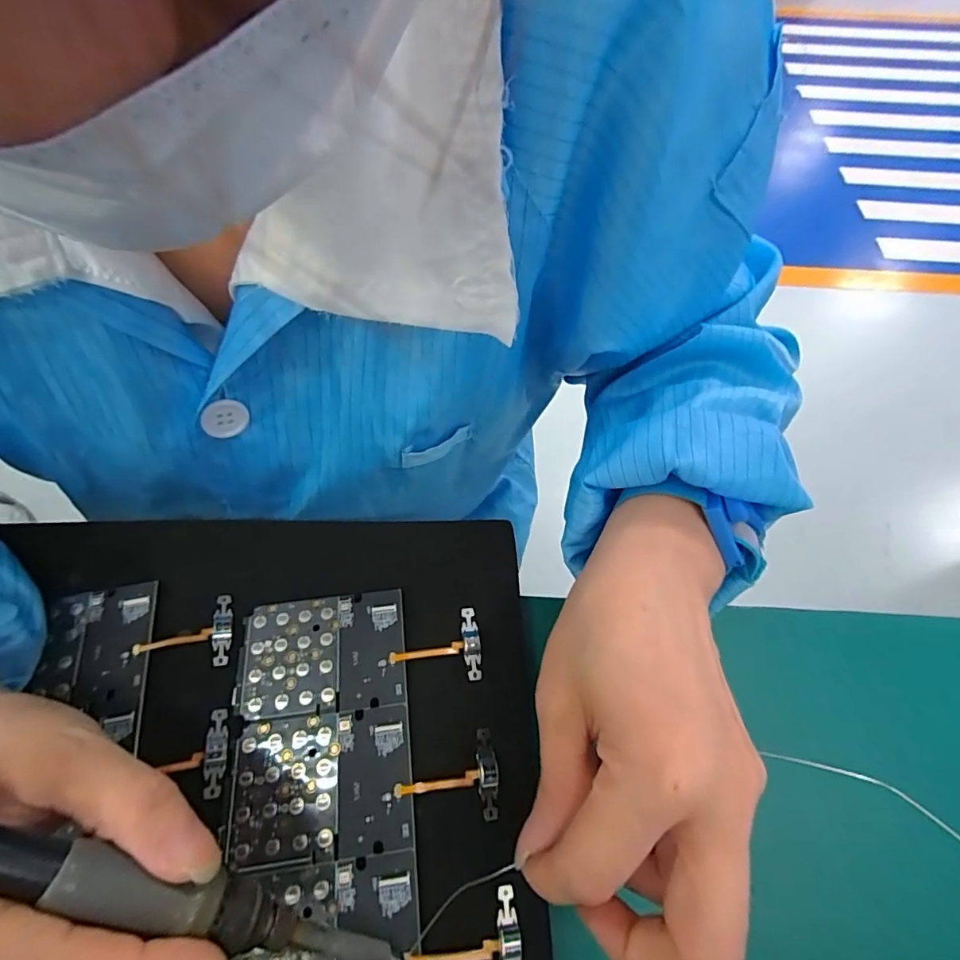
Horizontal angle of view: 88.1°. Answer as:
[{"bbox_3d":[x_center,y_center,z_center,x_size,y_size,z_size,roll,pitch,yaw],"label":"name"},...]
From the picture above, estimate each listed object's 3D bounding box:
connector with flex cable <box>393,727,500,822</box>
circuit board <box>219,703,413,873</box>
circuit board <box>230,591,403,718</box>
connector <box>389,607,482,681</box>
[{"bbox_3d":[-0.014,0.134,0.220,0.045,0.004,0.034,-11,61,-6],"label":"connector with flex cable"},{"bbox_3d":[-0.069,0.133,0.217,0.076,0.004,0.055,-6,61,-4],"label":"circuit board"},{"bbox_3d":[-0.078,0.086,0.246,0.078,0.004,0.054,-6,61,-4],"label":"circuit board"},{"bbox_3d":[-0.023,0.084,0.250,0.044,0.004,0.035,-7,61,-4],"label":"connector"}]

